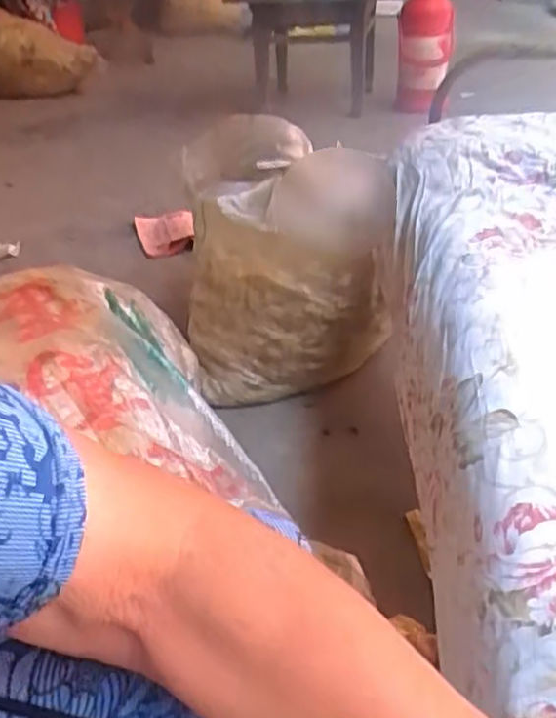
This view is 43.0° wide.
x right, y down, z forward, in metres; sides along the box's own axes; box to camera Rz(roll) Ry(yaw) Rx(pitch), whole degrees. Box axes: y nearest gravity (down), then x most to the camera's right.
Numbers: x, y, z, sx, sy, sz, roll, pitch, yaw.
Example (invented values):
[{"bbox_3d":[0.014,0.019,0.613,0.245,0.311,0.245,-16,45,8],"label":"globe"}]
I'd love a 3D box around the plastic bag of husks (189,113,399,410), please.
[{"bbox_3d":[0.008,-0.165,1.135,0.322,0.305,0.372,-2,35,5],"label":"plastic bag of husks"}]

